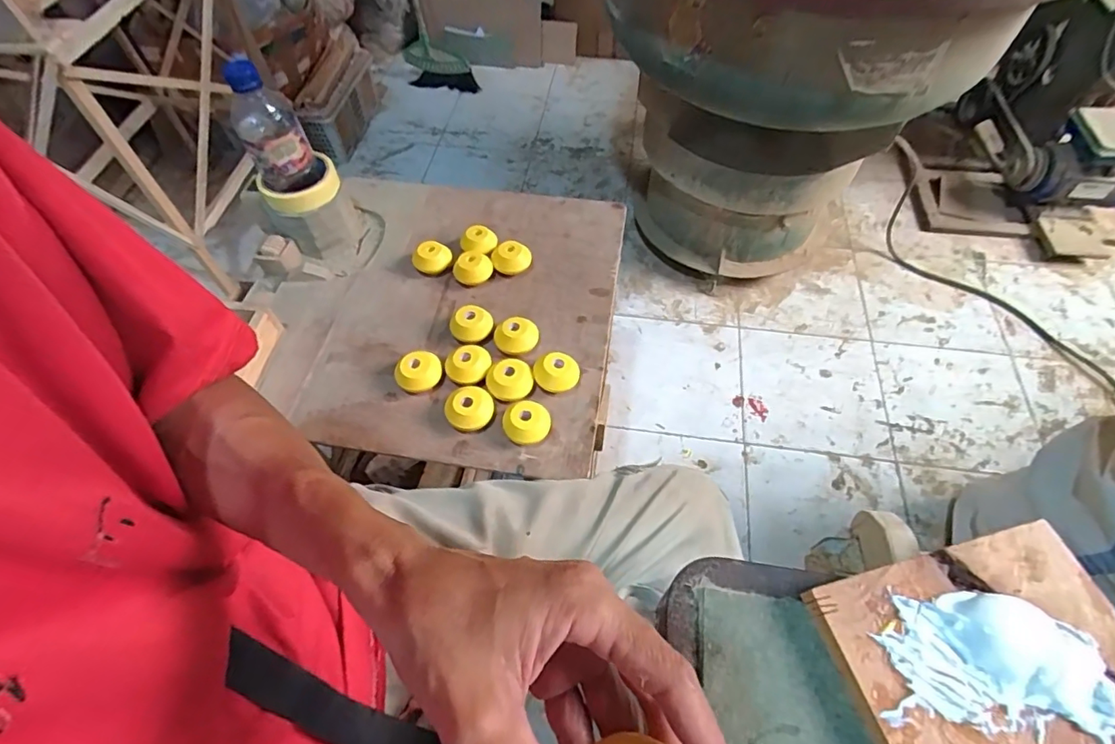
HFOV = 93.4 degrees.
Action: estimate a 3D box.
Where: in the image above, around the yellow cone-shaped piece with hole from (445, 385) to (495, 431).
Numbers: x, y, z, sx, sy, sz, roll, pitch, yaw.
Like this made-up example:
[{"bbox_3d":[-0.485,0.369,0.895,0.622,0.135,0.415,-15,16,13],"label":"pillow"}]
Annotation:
[{"bbox_3d":[-0.091,0.040,0.549,0.049,0.028,0.045,-1,57,1],"label":"yellow cone-shaped piece with hole"}]

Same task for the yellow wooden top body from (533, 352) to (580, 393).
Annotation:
[{"bbox_3d":[-0.001,0.005,0.570,0.048,0.037,0.043,-3,57,0],"label":"yellow wooden top body"}]

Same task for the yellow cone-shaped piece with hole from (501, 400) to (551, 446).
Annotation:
[{"bbox_3d":[-0.031,0.054,0.541,0.047,0.031,0.045,-1,57,1],"label":"yellow cone-shaped piece with hole"}]

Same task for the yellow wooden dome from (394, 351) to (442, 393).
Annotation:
[{"bbox_3d":[-0.150,0.003,0.574,0.050,0.031,0.041,-26,60,-14],"label":"yellow wooden dome"}]

